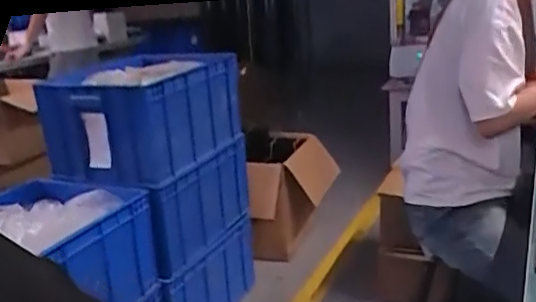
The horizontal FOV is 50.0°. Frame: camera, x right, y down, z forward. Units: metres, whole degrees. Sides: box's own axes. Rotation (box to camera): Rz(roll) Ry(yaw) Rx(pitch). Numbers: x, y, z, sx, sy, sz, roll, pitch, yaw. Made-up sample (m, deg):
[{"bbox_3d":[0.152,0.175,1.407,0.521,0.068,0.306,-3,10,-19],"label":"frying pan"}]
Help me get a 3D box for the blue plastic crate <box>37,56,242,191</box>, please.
[{"bbox_3d":[-0.352,-0.105,1.679,0.420,0.296,0.440,1,16,21],"label":"blue plastic crate"}]

